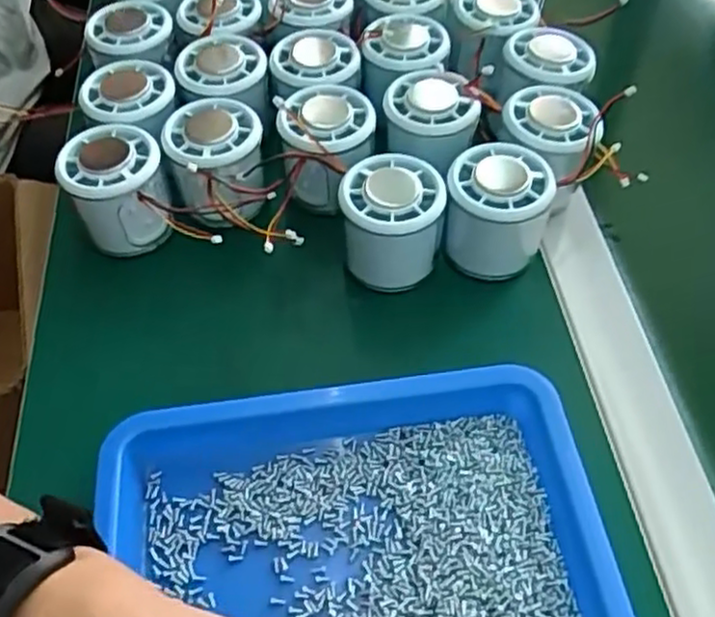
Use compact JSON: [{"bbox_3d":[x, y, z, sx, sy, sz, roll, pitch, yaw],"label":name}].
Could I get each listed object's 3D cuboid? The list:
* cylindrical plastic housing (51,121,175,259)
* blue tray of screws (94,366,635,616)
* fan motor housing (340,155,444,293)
[{"bbox_3d":[-0.142,-0.070,0.432,0.055,0.056,0.053,0,54,0],"label":"cylindrical plastic housing"},{"bbox_3d":[-0.001,0.116,0.313,0.221,0.028,0.168,-6,55,-5],"label":"blue tray of screws"},{"bbox_3d":[0.019,-0.048,0.413,0.055,0.061,0.048,3,54,2],"label":"fan motor housing"}]

